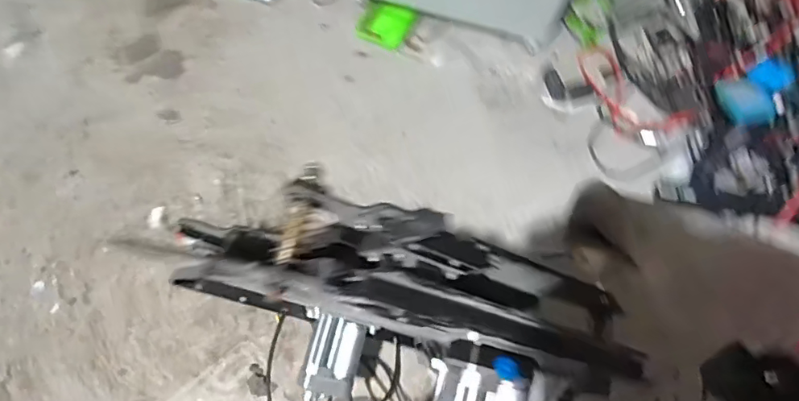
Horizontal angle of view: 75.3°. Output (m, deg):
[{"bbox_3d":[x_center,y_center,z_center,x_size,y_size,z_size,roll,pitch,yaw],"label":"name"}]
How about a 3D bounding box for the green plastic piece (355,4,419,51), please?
[{"bbox_3d":[-0.031,-0.380,1.109,0.109,0.012,0.101,24,69,8],"label":"green plastic piece"}]

